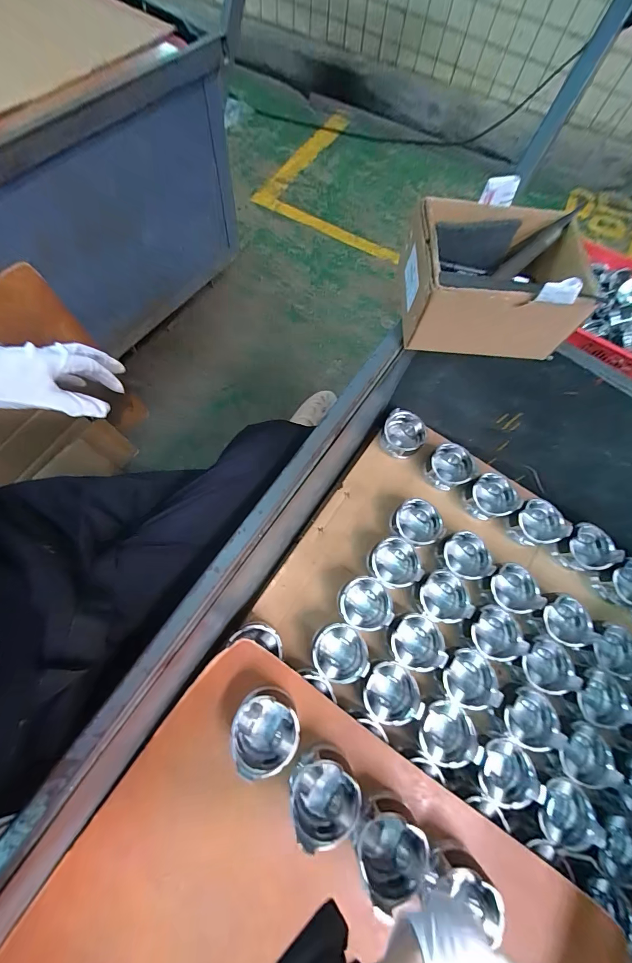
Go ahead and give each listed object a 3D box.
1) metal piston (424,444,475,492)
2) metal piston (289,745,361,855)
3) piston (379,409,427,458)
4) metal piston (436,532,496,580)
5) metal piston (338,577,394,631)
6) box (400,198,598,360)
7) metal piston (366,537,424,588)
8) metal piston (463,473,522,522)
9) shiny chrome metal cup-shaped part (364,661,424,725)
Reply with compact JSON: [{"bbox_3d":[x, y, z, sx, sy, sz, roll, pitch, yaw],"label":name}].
[{"bbox_3d":[0.270,-0.030,0.696,0.086,0.052,0.087,1,70,-4],"label":"metal piston"},{"bbox_3d":[0.012,0.402,0.445,0.083,0.064,0.089,1,70,-2],"label":"metal piston"},{"bbox_3d":[0.180,-0.096,0.714,0.086,0.071,0.082,1,70,-4],"label":"piston"},{"bbox_3d":[0.271,0.141,0.646,0.087,0.074,0.082,1,70,-4],"label":"metal piston"},{"bbox_3d":[0.084,0.209,0.592,0.093,0.050,0.088,0,70,-5],"label":"metal piston"},{"bbox_3d":[0.218,-0.252,0.431,0.202,0.090,0.154,2,70,-4],"label":"box"},{"bbox_3d":[0.141,0.149,0.628,0.095,0.040,0.089,-7,71,-7],"label":"metal piston"},{"bbox_3d":[0.348,0.037,0.694,0.086,0.074,0.082,1,70,-4],"label":"metal piston"},{"bbox_3d":[0.118,0.337,0.551,0.086,0.059,0.083,-13,72,-9],"label":"shiny chrome metal cup-shaped part"}]

